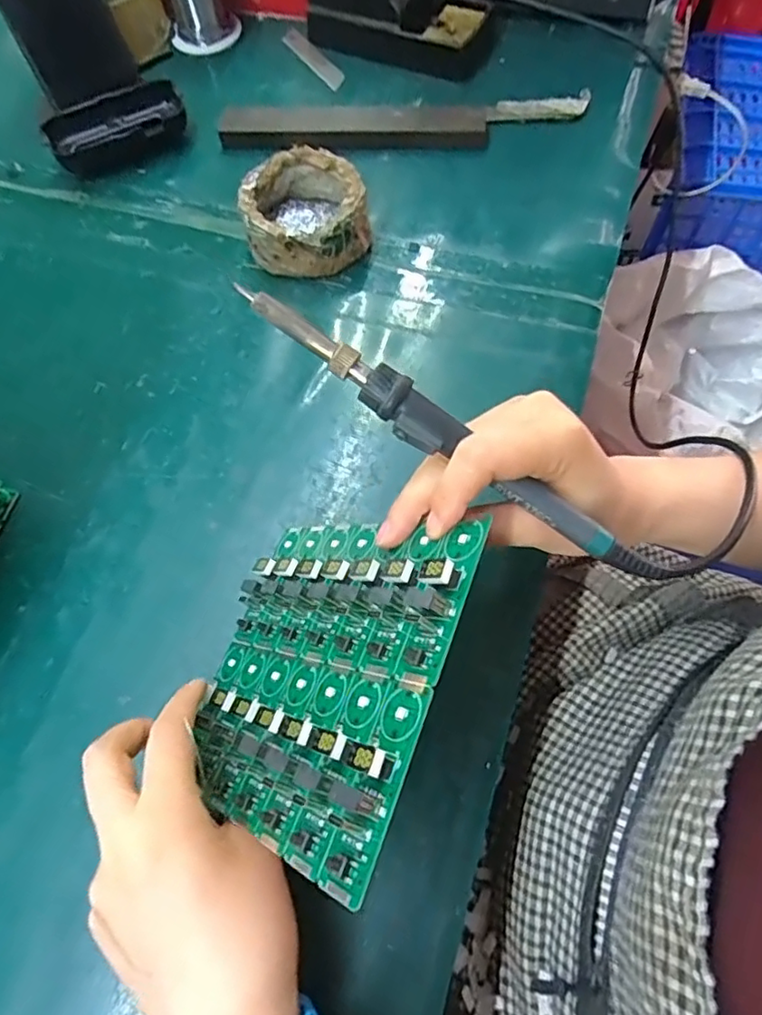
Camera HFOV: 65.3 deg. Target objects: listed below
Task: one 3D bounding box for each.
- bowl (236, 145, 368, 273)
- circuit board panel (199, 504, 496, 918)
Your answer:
[{"bbox_3d":[-0.054,-0.205,0.416,0.080,0.040,0.081,-1,67,2],"label":"bowl"},{"bbox_3d":[-0.033,0.064,0.254,0.143,0.013,0.131,-4,54,49],"label":"circuit board panel"}]

